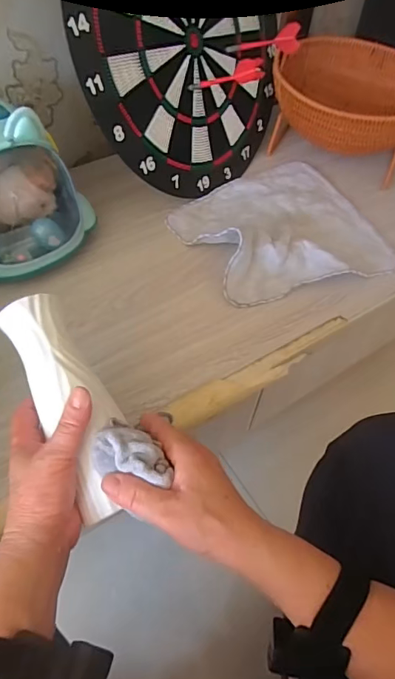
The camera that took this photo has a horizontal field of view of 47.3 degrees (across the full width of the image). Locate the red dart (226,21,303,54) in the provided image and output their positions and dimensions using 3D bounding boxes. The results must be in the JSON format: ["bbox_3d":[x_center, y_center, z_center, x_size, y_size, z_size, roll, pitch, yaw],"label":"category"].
[{"bbox_3d":[0.091,-0.415,0.633,0.041,0.033,0.128,-26,36,-21],"label":"red dart"}]

